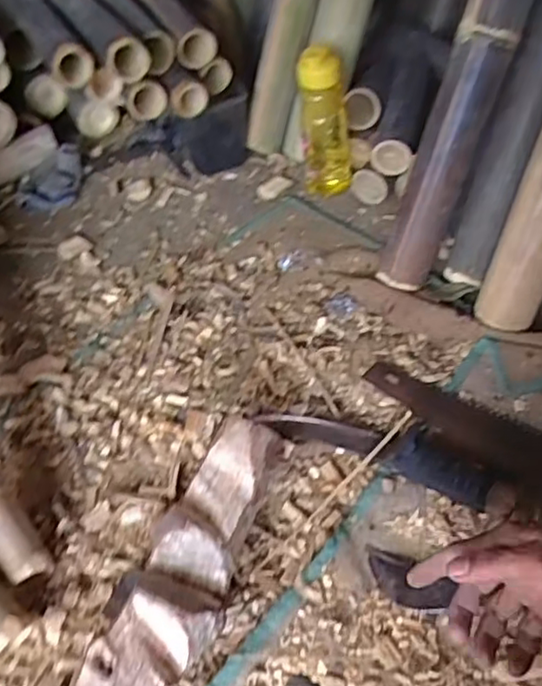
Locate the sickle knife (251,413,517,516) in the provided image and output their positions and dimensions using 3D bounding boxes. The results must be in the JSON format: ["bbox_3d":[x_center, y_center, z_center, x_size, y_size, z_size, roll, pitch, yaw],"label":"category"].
[{"bbox_3d":[0.124,0.106,0.717,0.277,0.027,0.069,19,53,19],"label":"sickle knife"}]

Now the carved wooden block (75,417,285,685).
[{"bbox_3d":[-0.084,0.216,0.611,0.104,0.059,0.336,12,51,13],"label":"carved wooden block"}]

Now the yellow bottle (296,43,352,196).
[{"bbox_3d":[0.084,-0.341,1.006,0.081,0.228,0.091,3,50,6],"label":"yellow bottle"}]

